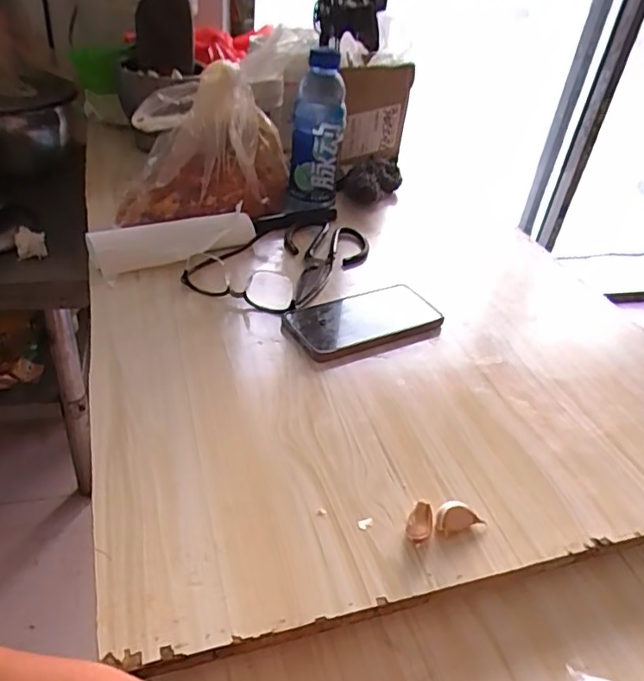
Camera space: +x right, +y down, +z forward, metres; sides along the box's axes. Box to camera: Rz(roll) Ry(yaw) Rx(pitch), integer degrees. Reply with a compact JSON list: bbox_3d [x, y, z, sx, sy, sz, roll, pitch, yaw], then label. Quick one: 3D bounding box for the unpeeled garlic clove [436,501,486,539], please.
[{"bbox_3d":[0.097,0.127,0.409,0.036,0.015,0.018,-12,41,-23],"label":"unpeeled garlic clove"}]

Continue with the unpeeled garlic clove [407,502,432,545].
[{"bbox_3d":[0.068,0.130,0.399,0.016,0.017,0.028,15,38,11],"label":"unpeeled garlic clove"}]

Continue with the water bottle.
[{"bbox_3d":[-0.006,-0.273,0.754,0.068,0.188,0.080,7,37,1],"label":"water bottle"}]

